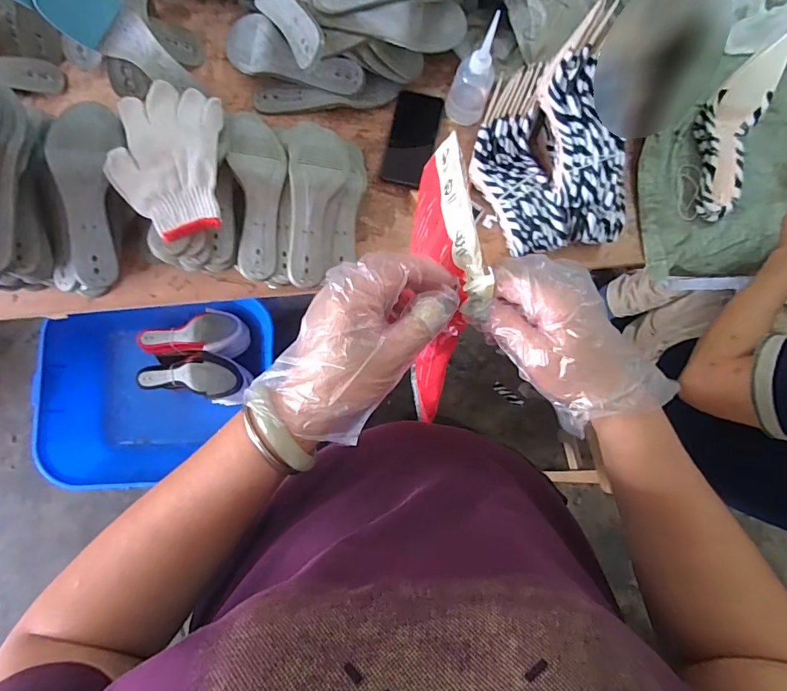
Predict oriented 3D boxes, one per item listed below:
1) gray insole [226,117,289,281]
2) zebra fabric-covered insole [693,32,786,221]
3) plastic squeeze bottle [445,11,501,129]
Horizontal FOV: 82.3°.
[{"bbox_3d":[-0.189,-0.209,0.638,0.071,0.032,0.224,0,97,-3],"label":"gray insole"},{"bbox_3d":[0.555,-0.341,0.725,0.094,0.094,0.271,12,99,-2],"label":"zebra fabric-covered insole"},{"bbox_3d":[0.122,-0.402,0.669,0.062,0.163,0.054,17,82,-1],"label":"plastic squeeze bottle"}]

